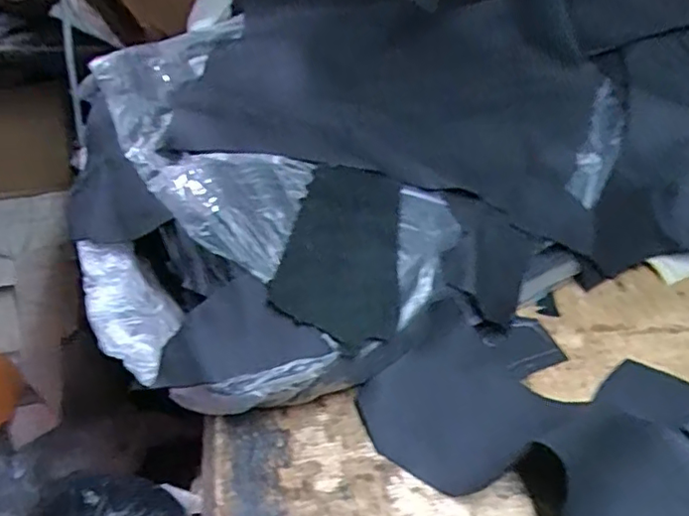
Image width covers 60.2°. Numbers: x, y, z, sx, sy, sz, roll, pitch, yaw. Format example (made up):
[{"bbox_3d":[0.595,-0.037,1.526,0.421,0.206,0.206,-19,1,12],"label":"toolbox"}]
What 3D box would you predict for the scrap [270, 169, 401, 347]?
[{"bbox_3d":[-0.004,-0.009,0.416,0.083,0.010,0.138,8,58,-8],"label":"scrap"}]

